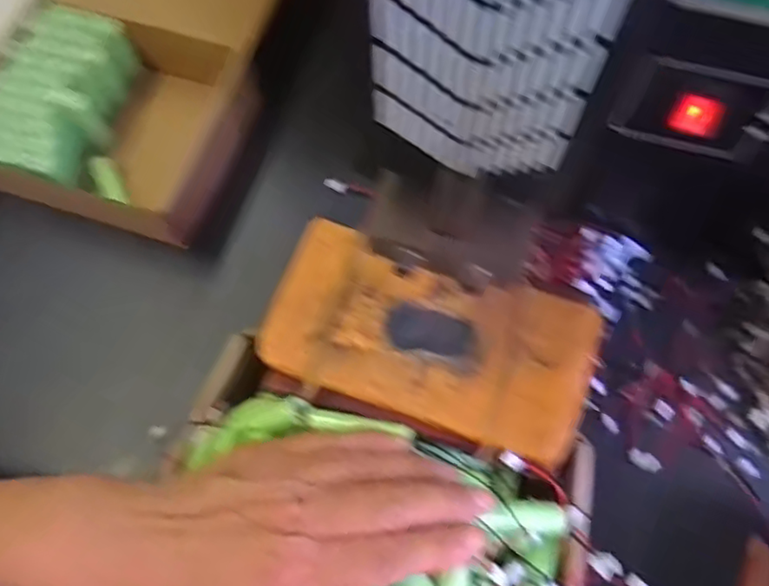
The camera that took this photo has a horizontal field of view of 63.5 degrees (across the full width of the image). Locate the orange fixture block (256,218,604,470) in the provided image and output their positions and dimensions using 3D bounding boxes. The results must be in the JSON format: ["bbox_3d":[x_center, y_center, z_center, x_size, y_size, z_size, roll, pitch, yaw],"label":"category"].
[{"bbox_3d":[0.021,0.022,0.301,0.153,0.012,0.078,18,70,6],"label":"orange fixture block"}]

